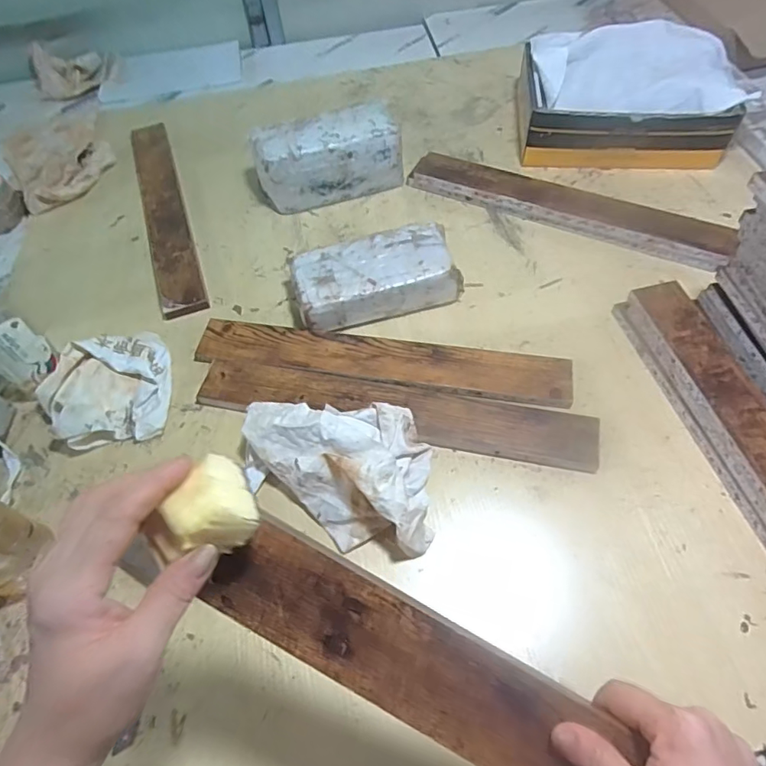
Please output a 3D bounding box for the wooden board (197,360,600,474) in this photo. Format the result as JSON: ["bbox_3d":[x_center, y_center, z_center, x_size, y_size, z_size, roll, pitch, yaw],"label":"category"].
[{"bbox_3d":[0.009,0.027,0.603,0.455,0.013,0.070,9,58,7],"label":"wooden board"}]

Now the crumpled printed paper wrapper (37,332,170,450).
[{"bbox_3d":[-0.333,0.002,0.626,0.143,0.054,0.143,-13,58,-7],"label":"crumpled printed paper wrapper"}]

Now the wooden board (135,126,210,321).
[{"bbox_3d":[-0.343,-0.278,0.827,0.061,0.020,0.457,-17,59,-10],"label":"wooden board"}]

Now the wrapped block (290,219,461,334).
[{"bbox_3d":[-0.010,-0.139,0.688,0.203,0.052,0.102,-13,58,-7],"label":"wrapped block"}]

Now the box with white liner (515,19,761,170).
[{"bbox_3d":[0.379,-0.456,0.842,0.309,0.134,0.206,6,58,5],"label":"box with white liner"}]

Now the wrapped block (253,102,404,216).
[{"bbox_3d":[-0.086,-0.345,0.810,0.217,0.103,0.091,-18,59,-10],"label":"wrapped block"}]

